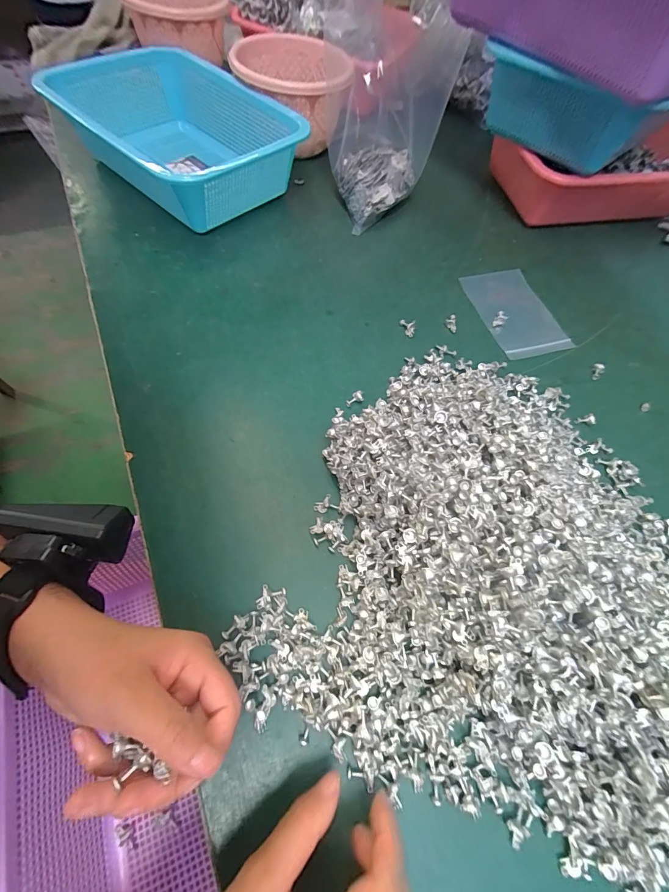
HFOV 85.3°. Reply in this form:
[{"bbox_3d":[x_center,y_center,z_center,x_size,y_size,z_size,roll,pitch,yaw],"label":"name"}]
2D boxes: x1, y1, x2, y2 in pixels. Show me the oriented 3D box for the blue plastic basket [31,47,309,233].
[{"bbox_3d":[-0.163,-0.344,0.414,0.233,0.105,0.192,42,68,17],"label":"blue plastic basket"}]

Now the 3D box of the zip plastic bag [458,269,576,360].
[{"bbox_3d":[0.198,-0.147,0.398,0.080,0.007,0.122,-13,66,-10],"label":"zip plastic bag"}]

